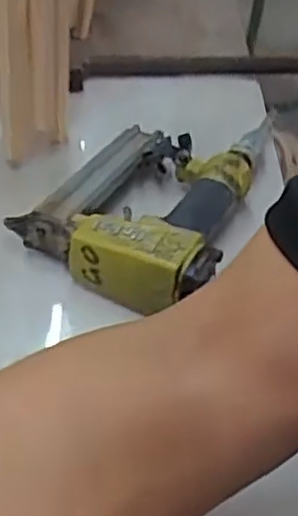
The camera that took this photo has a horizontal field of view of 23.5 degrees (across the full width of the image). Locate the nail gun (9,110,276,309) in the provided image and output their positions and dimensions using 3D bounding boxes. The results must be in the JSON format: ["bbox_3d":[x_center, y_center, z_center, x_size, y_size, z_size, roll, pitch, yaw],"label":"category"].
[{"bbox_3d":[0.018,-0.057,0.573,0.150,0.050,0.260,21,39,17],"label":"nail gun"}]

